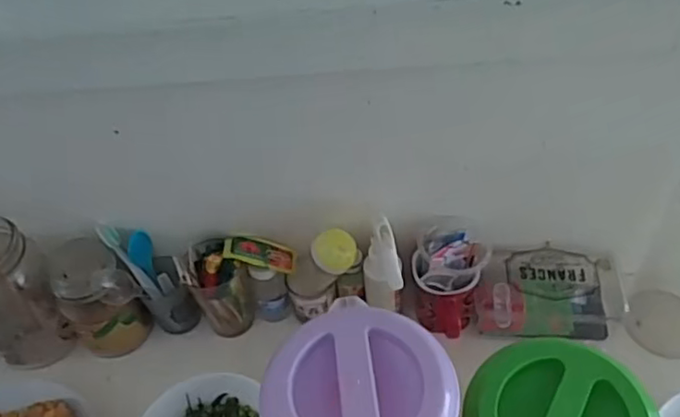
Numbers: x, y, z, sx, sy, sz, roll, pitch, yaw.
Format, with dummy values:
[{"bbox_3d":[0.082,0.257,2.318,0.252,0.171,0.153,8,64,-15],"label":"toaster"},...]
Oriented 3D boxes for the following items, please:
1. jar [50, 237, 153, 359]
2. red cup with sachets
[{"bbox_3d":[-0.256,0.094,0.654,0.077,0.127,0.071,-3,48,4],"label":"jar"},{"bbox_3d":[0.107,0.075,0.634,0.064,0.098,0.072,22,55,24],"label":"red cup with sachets"}]

